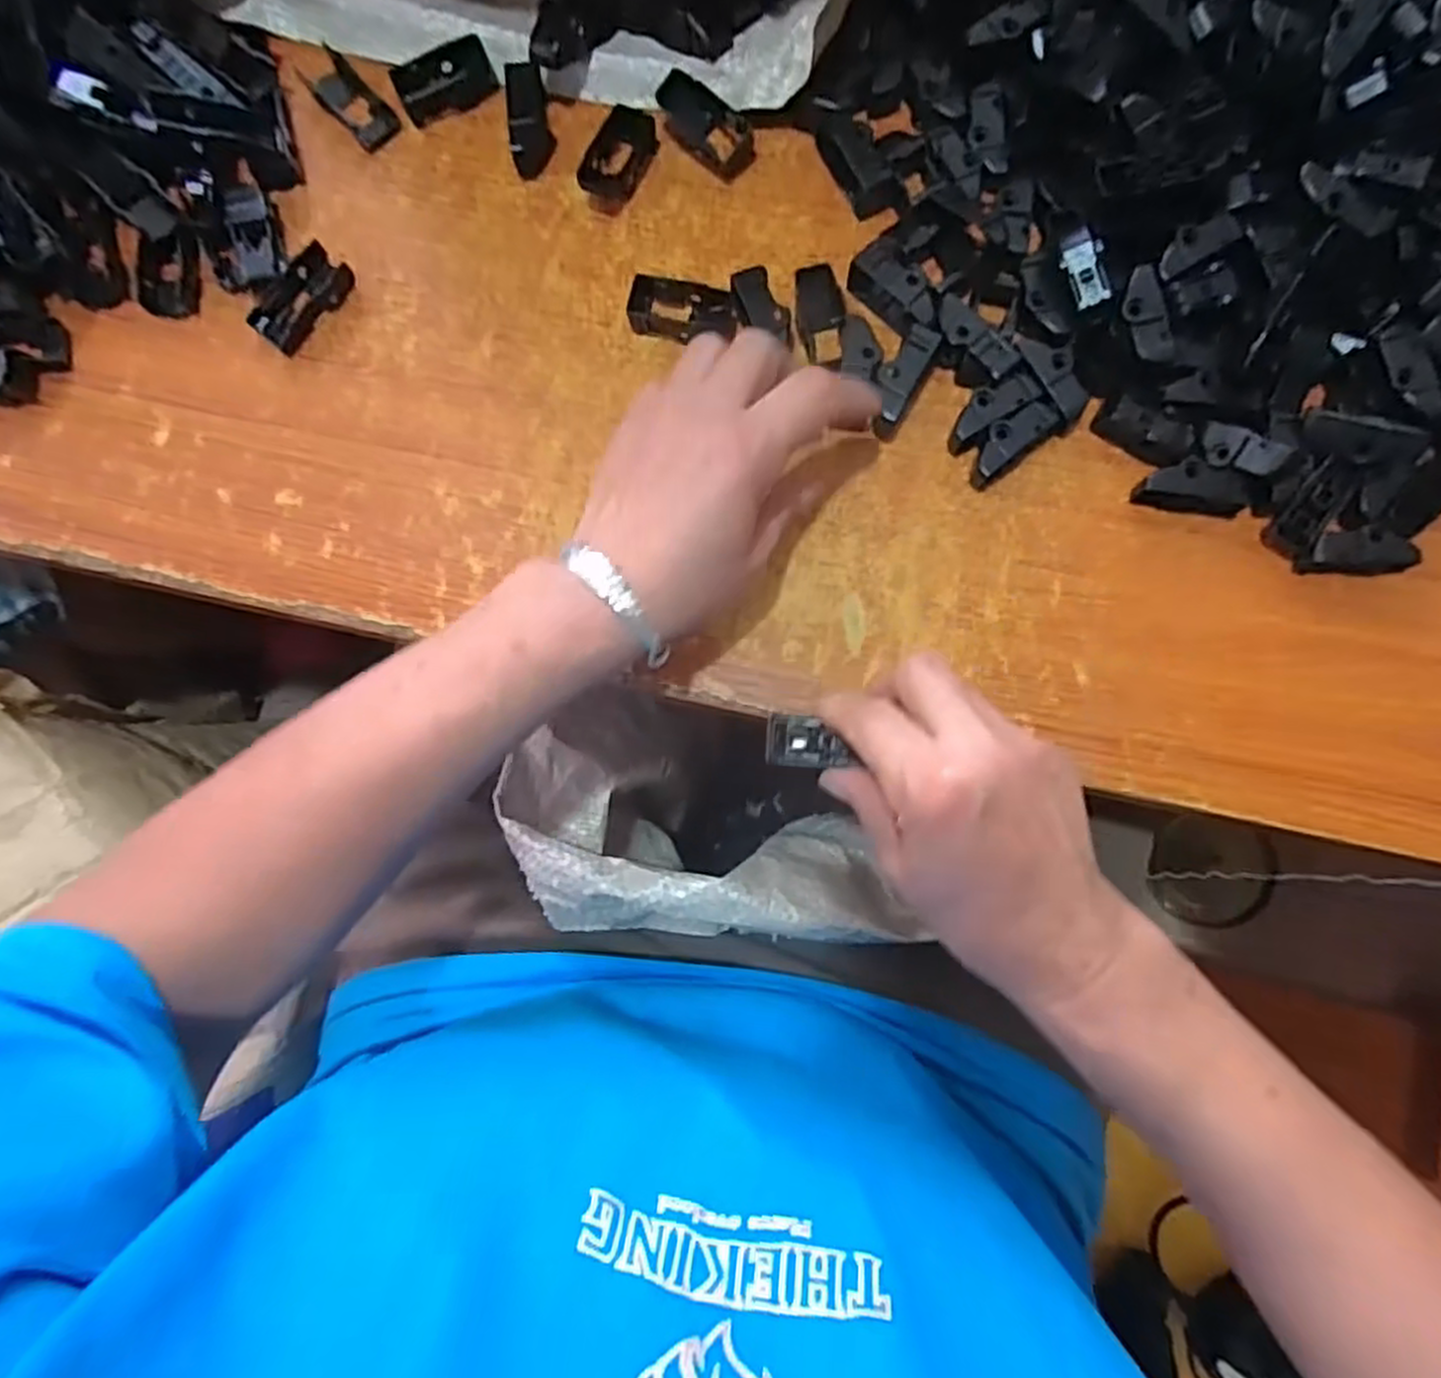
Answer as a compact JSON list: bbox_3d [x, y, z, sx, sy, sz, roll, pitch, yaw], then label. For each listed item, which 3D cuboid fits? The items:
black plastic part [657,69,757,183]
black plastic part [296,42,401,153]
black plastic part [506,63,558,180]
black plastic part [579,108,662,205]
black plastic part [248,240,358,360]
[{"bbox_3d":[-0.007,-0.286,0.402,0.054,0.019,0.023,41,86,-5],"label":"black plastic part"},{"bbox_3d":[-0.193,-0.307,0.413,0.023,0.009,0.057,-42,82,-3],"label":"black plastic part"},{"bbox_3d":[-0.097,-0.288,0.406,0.018,0.020,0.050,-6,82,2],"label":"black plastic part"},{"bbox_3d":[-0.051,-0.270,0.404,0.025,0.016,0.050,27,84,6],"label":"black plastic part"},{"bbox_3d":[-0.210,-0.196,0.401,0.028,0.009,0.053,37,85,7],"label":"black plastic part"}]

